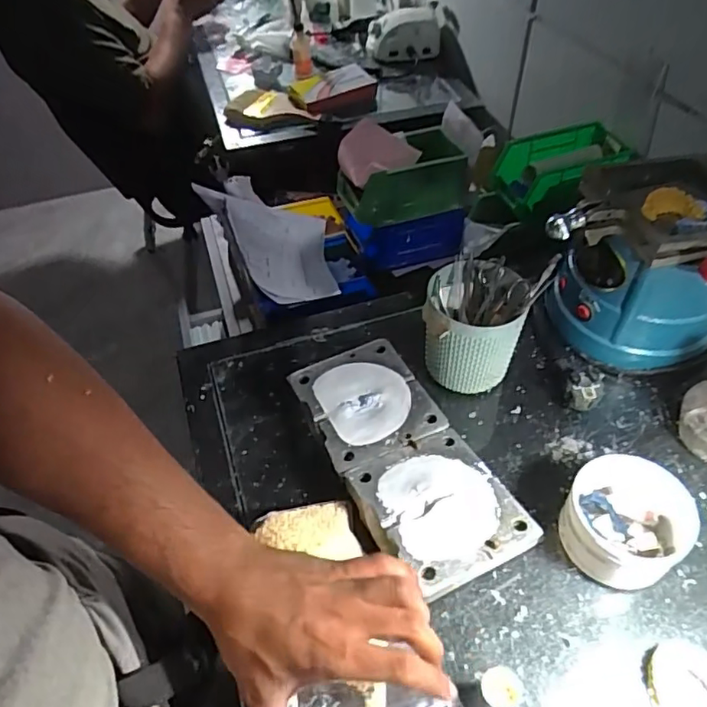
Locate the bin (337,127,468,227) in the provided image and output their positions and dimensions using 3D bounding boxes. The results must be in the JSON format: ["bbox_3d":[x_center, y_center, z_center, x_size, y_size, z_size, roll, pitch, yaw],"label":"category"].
[{"bbox_3d":[0.072,-0.260,0.832,0.171,0.085,0.098,-15,49,-11],"label":"bin"}]

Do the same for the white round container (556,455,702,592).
[{"bbox_3d":[0.229,0.141,0.476,0.107,0.059,0.095,-33,55,-24],"label":"white round container"}]

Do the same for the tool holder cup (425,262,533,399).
[{"bbox_3d":[0.120,-0.022,0.585,0.093,0.115,0.087,-1,48,1],"label":"tool holder cup"}]

